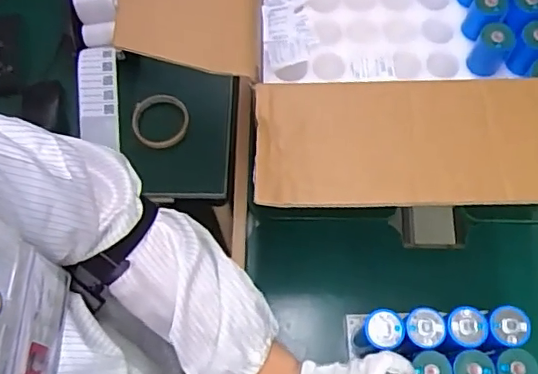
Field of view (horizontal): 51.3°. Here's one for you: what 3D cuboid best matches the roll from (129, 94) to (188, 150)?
[{"bbox_3d":[-0.171,-0.101,0.878,0.090,0.023,0.089,-1,70,1],"label":"roll"}]

